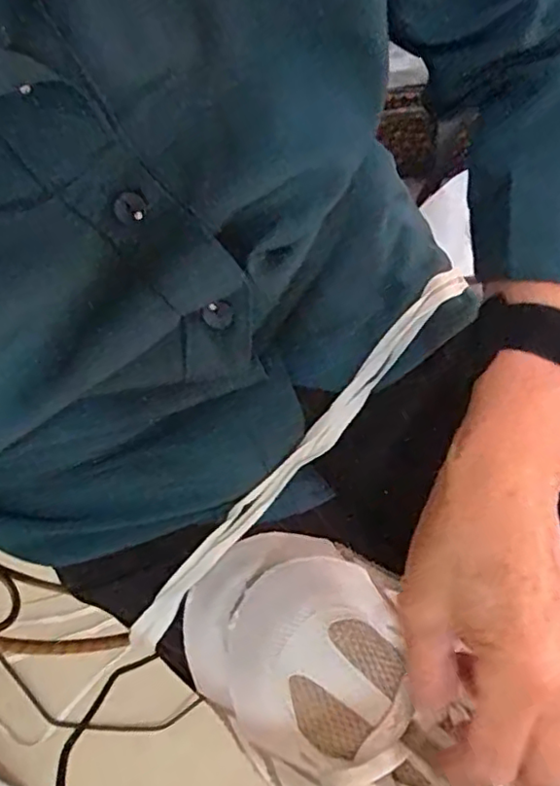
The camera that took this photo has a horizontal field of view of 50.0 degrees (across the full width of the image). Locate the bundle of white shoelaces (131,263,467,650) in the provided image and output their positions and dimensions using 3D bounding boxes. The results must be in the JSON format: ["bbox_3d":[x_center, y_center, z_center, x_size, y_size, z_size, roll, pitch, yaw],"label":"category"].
[{"bbox_3d":[0.014,0.038,0.375,0.019,0.050,0.310,41,82,8],"label":"bundle of white shoelaces"}]

